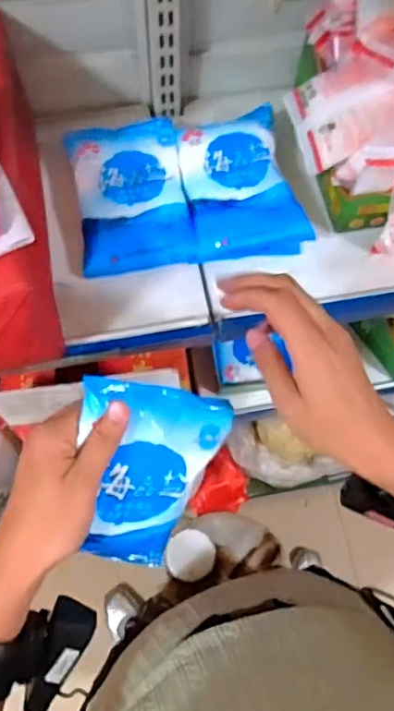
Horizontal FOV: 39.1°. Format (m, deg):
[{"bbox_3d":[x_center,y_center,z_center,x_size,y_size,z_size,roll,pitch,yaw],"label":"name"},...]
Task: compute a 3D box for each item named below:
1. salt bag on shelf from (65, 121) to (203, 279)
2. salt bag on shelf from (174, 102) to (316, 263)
[{"bbox_3d":[-0.069,-0.169,0.575,0.111,0.030,0.163,-10,71,-5],"label":"salt bag on shelf"},{"bbox_3d":[0.042,-0.178,0.577,0.112,0.031,0.158,-14,71,-6],"label":"salt bag on shelf"}]

